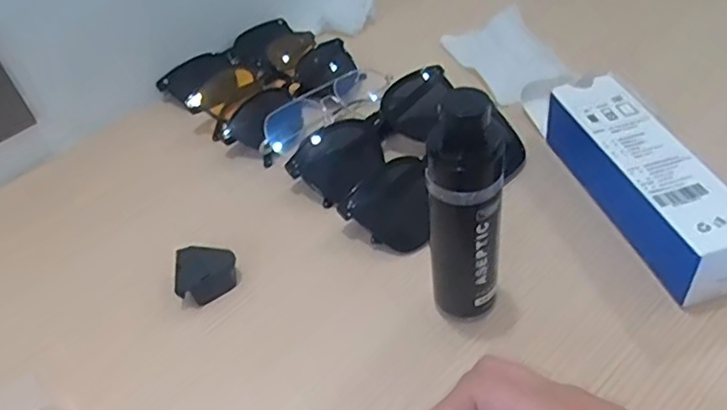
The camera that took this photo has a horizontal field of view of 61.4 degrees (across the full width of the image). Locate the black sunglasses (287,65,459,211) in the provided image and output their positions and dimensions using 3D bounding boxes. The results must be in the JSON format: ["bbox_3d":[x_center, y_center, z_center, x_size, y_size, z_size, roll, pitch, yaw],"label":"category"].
[{"bbox_3d":[0.009,-0.049,0.455,0.135,0.038,0.054,-29,47,-20],"label":"black sunglasses"}]

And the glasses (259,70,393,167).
[{"bbox_3d":[-0.031,-0.077,0.496,0.129,0.027,0.040,-32,48,-22],"label":"glasses"}]

